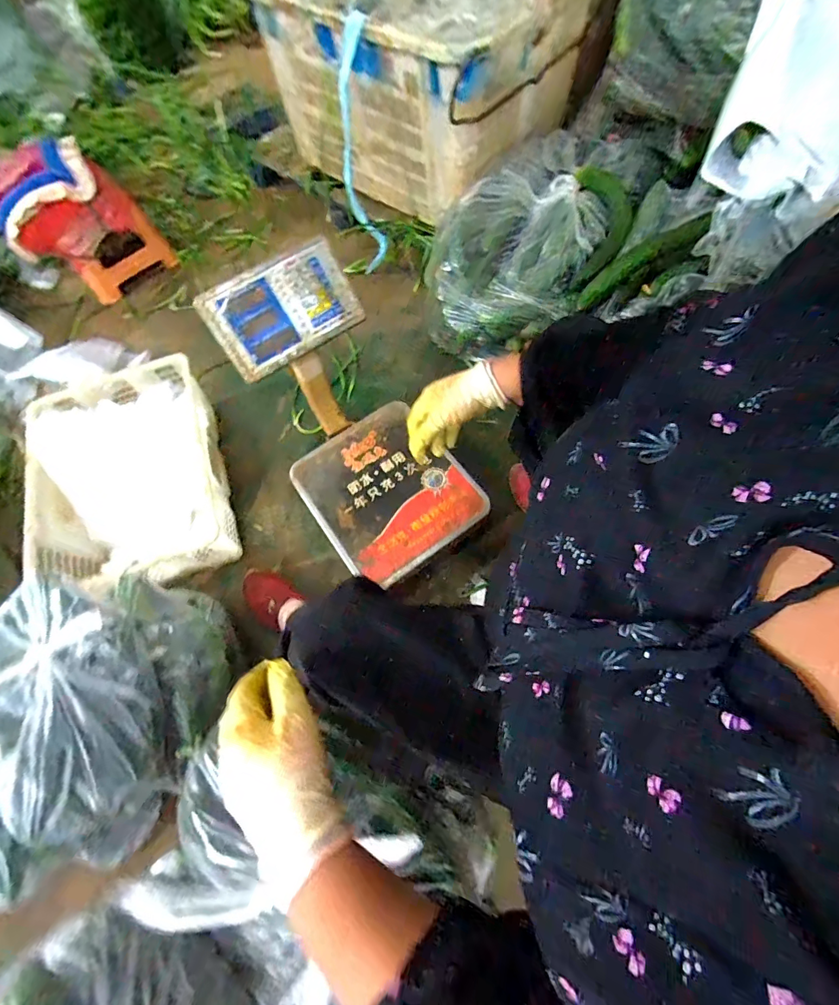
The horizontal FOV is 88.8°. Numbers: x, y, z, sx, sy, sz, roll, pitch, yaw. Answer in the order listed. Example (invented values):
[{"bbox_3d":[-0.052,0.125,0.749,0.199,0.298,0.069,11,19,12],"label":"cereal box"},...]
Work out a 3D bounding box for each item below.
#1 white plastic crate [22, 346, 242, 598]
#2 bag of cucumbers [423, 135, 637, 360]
[{"bbox_3d":[-0.611,-0.042,0.927,0.346,0.155,0.506,-19,66,-5],"label":"white plastic crate"},{"bbox_3d":[0.219,-0.504,0.863,0.308,0.179,0.388,16,68,10],"label":"bag of cucumbers"}]

